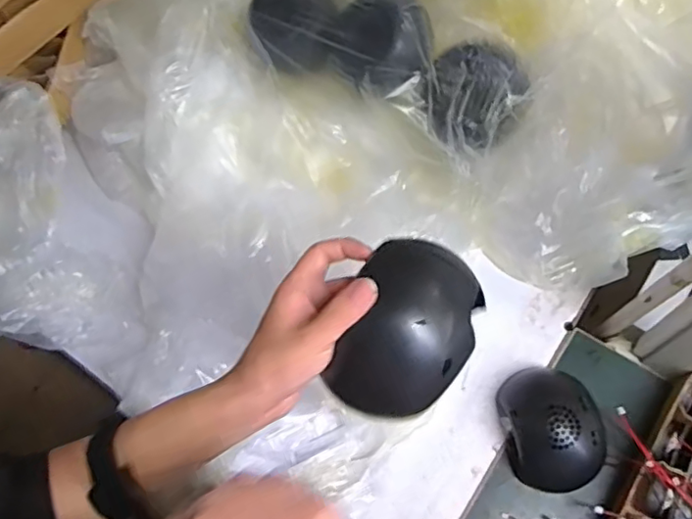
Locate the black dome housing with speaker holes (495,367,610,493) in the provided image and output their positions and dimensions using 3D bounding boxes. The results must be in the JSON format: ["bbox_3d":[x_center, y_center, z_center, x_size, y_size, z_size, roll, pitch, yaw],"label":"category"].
[{"bbox_3d":[0.222,0.179,0.626,0.098,0.065,0.131,-9,65,5],"label":"black dome housing with speaker holes"}]

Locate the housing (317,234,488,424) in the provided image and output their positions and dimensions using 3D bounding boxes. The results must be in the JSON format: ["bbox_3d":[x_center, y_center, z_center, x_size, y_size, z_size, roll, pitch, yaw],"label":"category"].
[{"bbox_3d":[0.042,0.045,0.392,0.087,0.062,0.120,19,71,10],"label":"housing"}]

